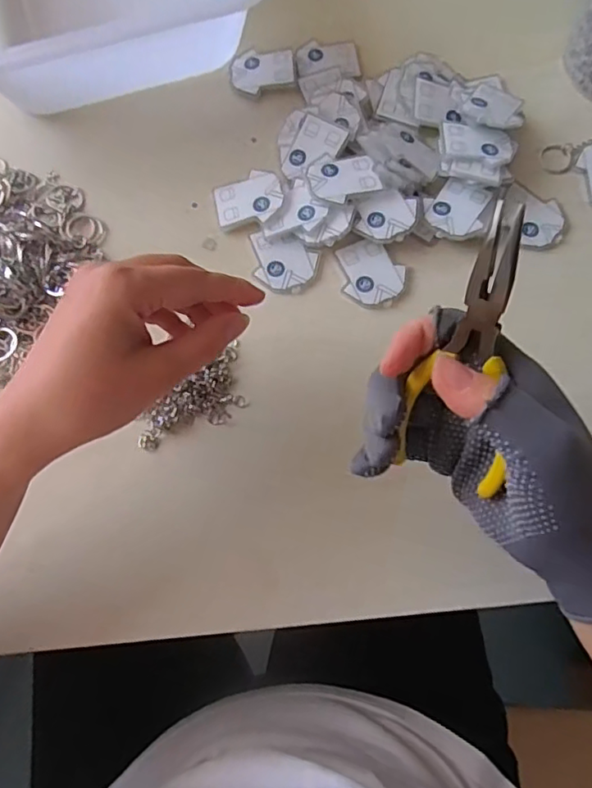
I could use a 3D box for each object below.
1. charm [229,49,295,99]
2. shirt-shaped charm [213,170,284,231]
[{"bbox_3d":[-0.026,-0.255,0.455,0.050,0.004,0.039,-4,72,-1],"label":"charm"},{"bbox_3d":[-0.035,-0.141,0.415,0.049,0.004,0.040,-14,74,9],"label":"shirt-shaped charm"}]

